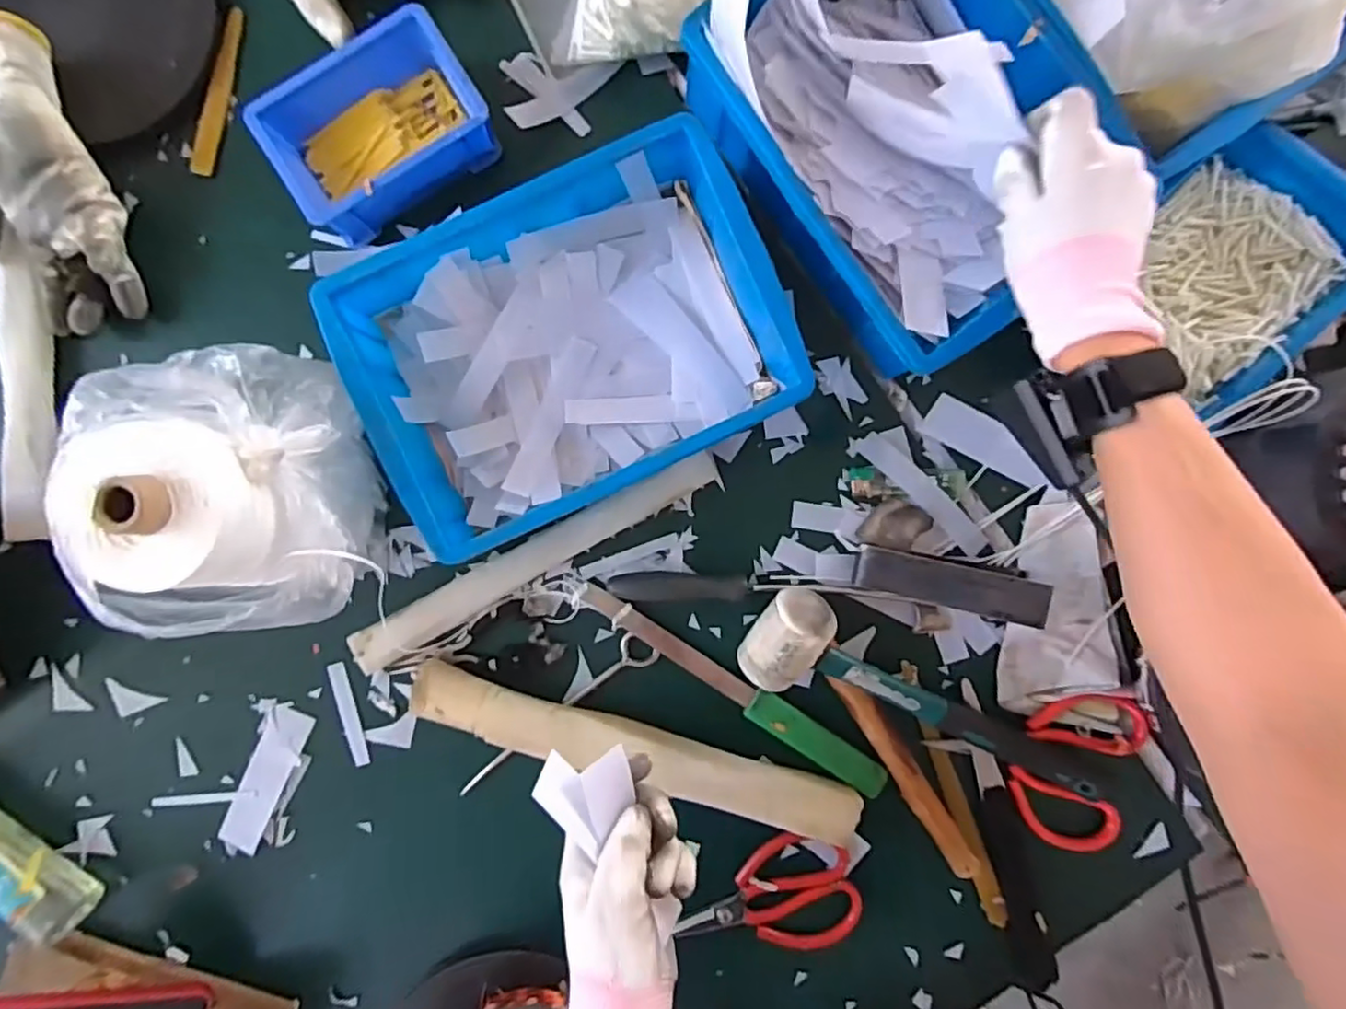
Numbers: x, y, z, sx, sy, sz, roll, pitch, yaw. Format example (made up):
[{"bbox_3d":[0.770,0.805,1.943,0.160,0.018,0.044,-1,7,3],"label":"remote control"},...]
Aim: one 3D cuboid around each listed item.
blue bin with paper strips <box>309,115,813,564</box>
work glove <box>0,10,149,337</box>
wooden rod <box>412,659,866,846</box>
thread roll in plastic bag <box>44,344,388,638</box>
[{"bbox_3d":[-0.065,-0.110,0.452,0.289,0.078,0.200,-26,89,-2],"label":"blue bin with paper strips"},{"bbox_3d":[-0.470,-0.231,0.468,0.109,0.057,0.206,-22,89,-2],"label":"work glove"},{"bbox_3d":[-0.024,0.184,0.472,0.338,0.046,0.047,17,88,-1],"label":"wooden rod"},{"bbox_3d":[-0.268,-0.009,0.406,0.141,0.170,0.171,-10,89,-1],"label":"thread roll in plastic bag"}]

